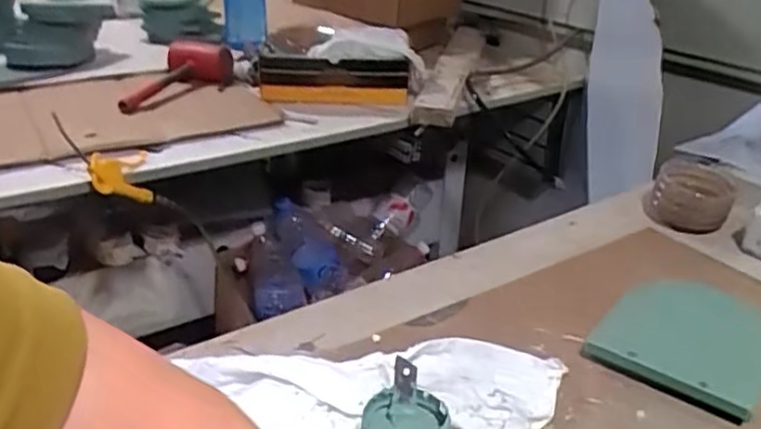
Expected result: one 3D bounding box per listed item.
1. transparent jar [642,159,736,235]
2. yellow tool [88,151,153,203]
[{"bbox_3d":[0.400,-0.024,0.909,0.079,0.082,0.076,3,27,0],"label":"transparent jar"},{"bbox_3d":[-0.413,-0.066,1.115,0.033,0.078,0.142,11,0,12],"label":"yellow tool"}]

